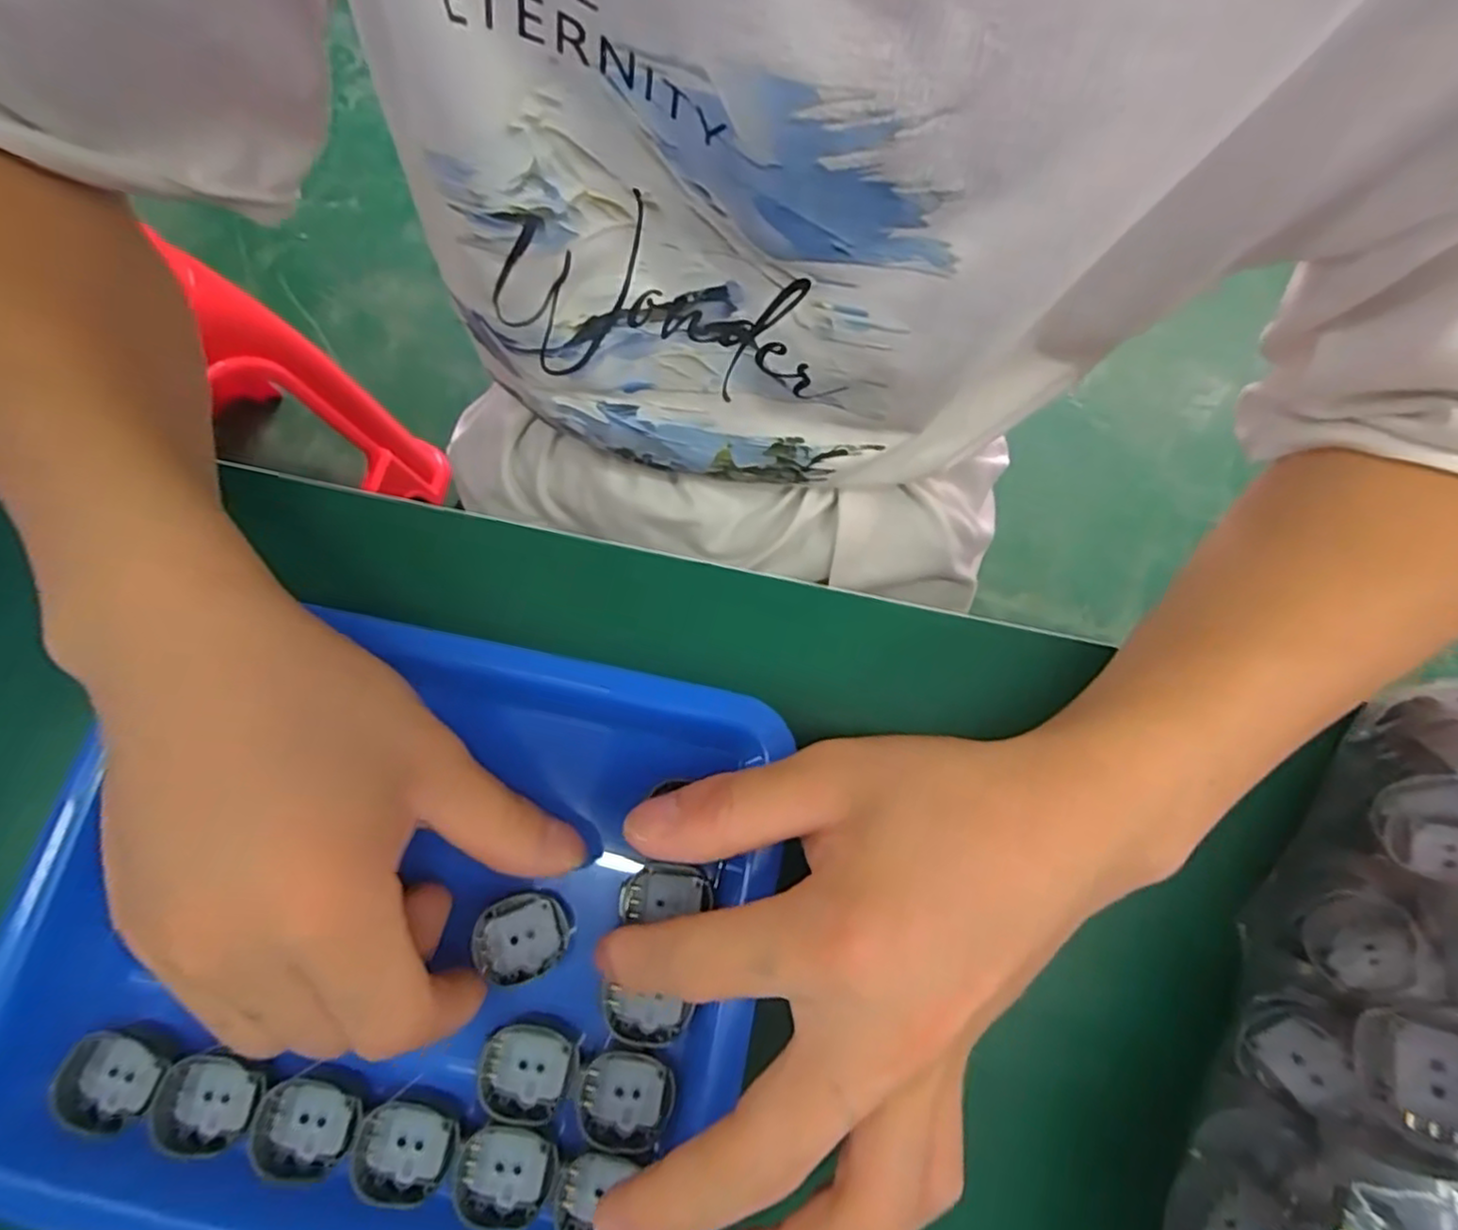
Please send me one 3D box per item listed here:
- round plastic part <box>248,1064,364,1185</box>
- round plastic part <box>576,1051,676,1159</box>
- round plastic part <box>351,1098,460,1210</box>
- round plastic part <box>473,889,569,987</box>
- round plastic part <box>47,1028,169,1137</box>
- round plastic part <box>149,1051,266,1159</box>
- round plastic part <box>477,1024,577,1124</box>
[{"bbox_3d":[-0.123,0.149,0.205,0.027,0.007,0.027,1,71,-2],"label":"round plastic part"},{"bbox_3d":[-0.031,0.144,0.208,0.027,0.005,0.025,0,75,-1],"label":"round plastic part"},{"bbox_3d":[-0.094,0.155,0.202,0.029,0.006,0.023,8,75,2],"label":"round plastic part"},{"bbox_3d":[-0.065,0.100,0.218,0.027,0.009,0.025,0,75,-1],"label":"round plastic part"},{"bbox_3d":[-0.183,0.137,0.206,0.027,0.007,0.025,19,75,5],"label":"round plastic part"},{"bbox_3d":[-0.153,0.143,0.204,0.029,0.008,0.023,12,75,3],"label":"round plastic part"},{"bbox_3d":[-0.060,0.137,0.209,0.027,0.005,0.023,13,75,3],"label":"round plastic part"}]

